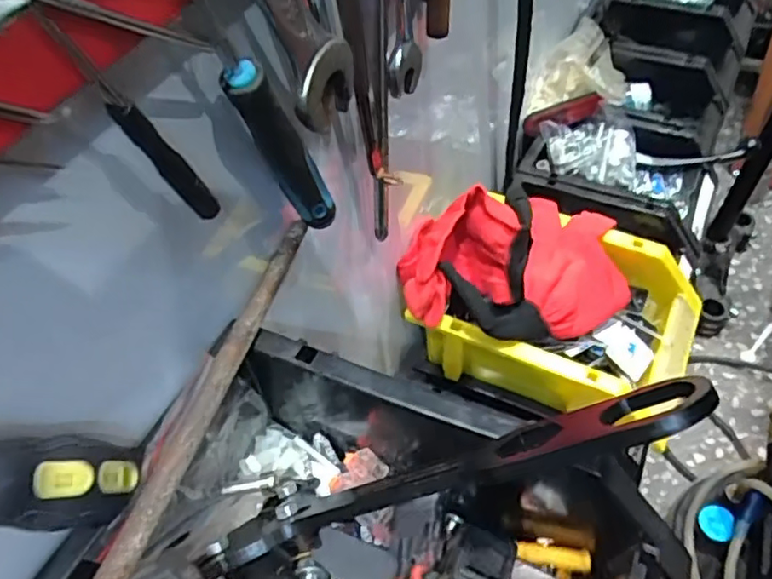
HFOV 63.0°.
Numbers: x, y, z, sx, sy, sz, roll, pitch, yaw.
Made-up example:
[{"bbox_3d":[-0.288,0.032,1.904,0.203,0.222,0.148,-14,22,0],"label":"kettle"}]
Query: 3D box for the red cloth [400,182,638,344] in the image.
[{"bbox_3d":[0.087,-0.024,0.412,0.151,0.074,0.108,-2,51,4],"label":"red cloth"}]

